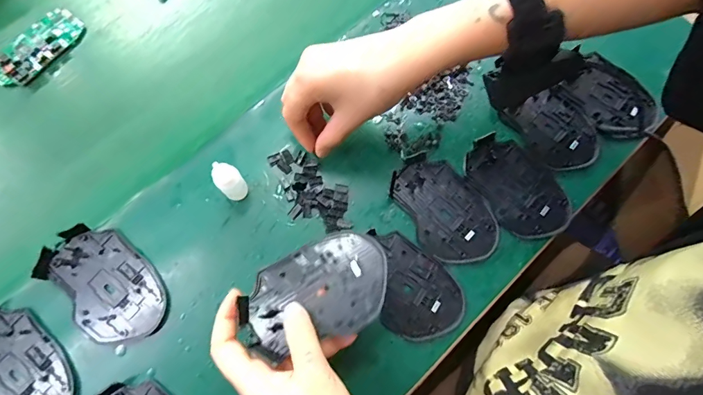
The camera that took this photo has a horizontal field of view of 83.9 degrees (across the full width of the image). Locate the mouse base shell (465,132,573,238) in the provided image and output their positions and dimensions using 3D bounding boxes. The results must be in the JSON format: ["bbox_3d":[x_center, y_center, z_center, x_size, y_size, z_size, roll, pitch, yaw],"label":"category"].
[{"bbox_3d":[0.164,-0.012,0.386,0.071,0.012,0.112,-37,79,-9],"label":"mouse base shell"}]

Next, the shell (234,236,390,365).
[{"bbox_3d":[-0.025,0.072,0.302,0.113,0.011,0.072,-18,77,-5],"label":"shell"}]

